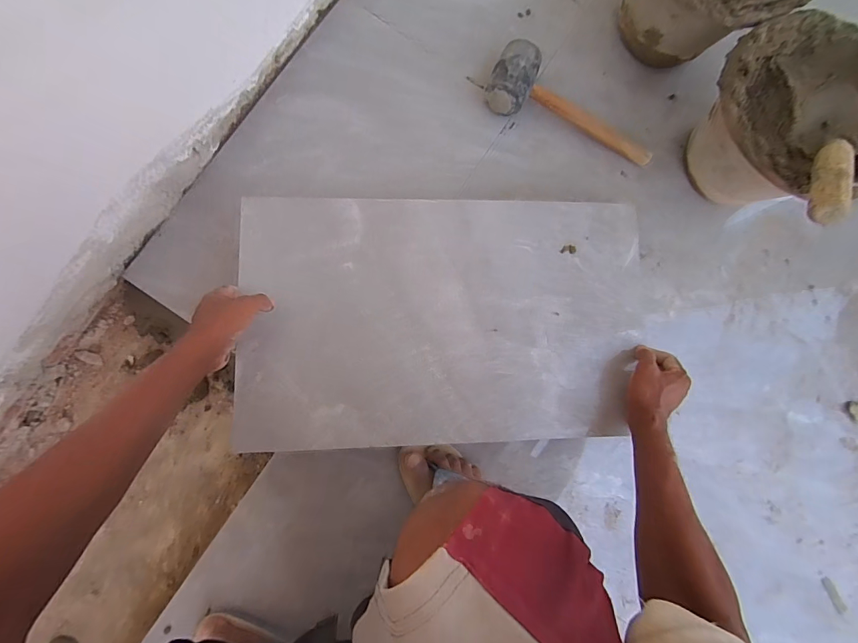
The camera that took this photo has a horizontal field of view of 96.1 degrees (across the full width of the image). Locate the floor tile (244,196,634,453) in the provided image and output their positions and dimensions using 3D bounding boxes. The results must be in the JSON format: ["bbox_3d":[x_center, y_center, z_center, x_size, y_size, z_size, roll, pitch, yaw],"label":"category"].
[{"bbox_3d":[0.028,-0.003,0.559,0.570,0.015,0.346,0,84,-6],"label":"floor tile"}]

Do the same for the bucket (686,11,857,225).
[{"bbox_3d":[0.517,-0.269,0.554,0.240,0.233,0.282,-12,85,-3],"label":"bucket"}]

